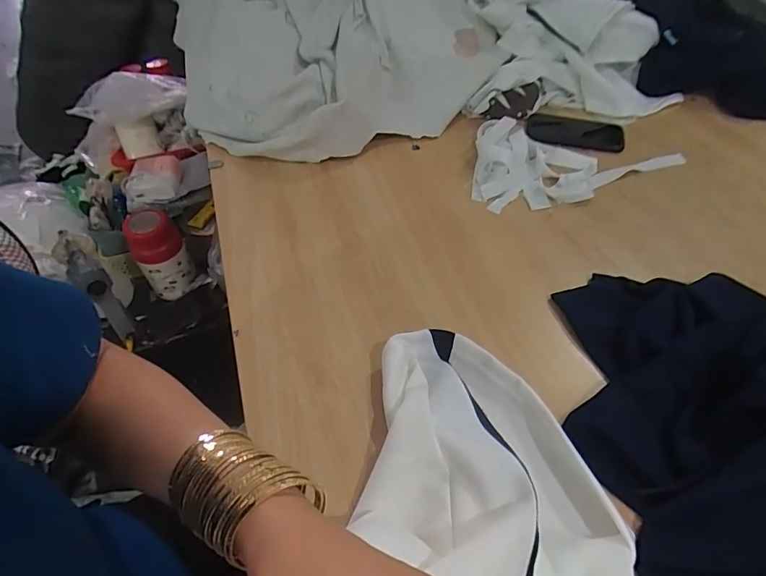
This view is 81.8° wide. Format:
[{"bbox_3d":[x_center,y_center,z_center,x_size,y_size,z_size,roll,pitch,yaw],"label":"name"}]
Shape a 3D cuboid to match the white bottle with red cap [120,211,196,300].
[{"bbox_3d":[-0.466,-0.066,0.934,0.097,0.189,0.081,-29,54,-21],"label":"white bottle with red cap"}]

